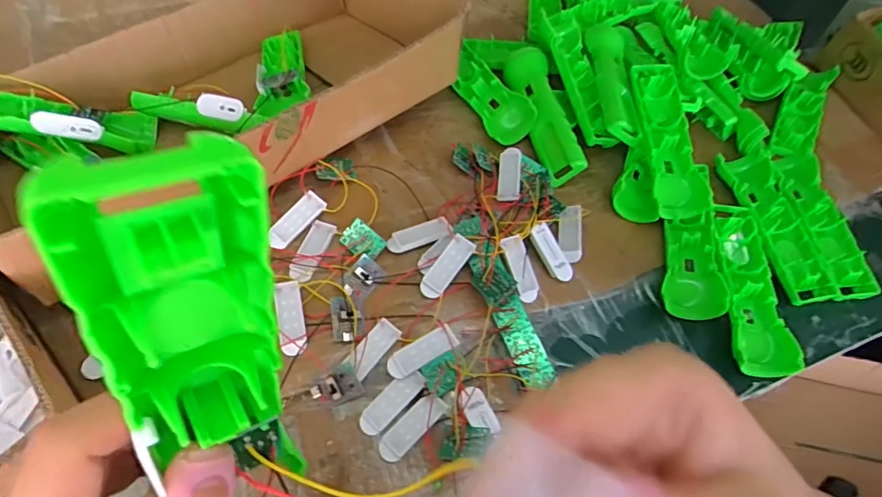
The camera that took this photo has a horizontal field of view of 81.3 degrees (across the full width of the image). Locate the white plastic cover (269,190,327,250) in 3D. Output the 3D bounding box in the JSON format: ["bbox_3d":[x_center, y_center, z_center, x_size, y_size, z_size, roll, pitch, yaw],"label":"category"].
[{"bbox_3d":[-0.125,-0.025,0.441,0.020,0.013,0.057,35,61,17],"label":"white plastic cover"}]

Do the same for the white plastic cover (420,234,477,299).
[{"bbox_3d":[0.005,0.015,0.430,0.021,0.006,0.059,33,75,17],"label":"white plastic cover"}]

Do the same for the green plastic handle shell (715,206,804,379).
[{"bbox_3d":[0.268,0.026,0.451,0.043,0.020,0.166,9,57,0],"label":"green plastic handle shell"}]

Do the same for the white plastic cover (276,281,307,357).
[{"bbox_3d":[-0.116,0.053,0.398,0.019,0.009,0.059,-9,58,-11],"label":"white plastic cover"}]

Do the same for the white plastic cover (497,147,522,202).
[{"bbox_3d":[0.066,-0.071,0.493,0.021,0.008,0.055,6,75,-1],"label":"white plastic cover"}]

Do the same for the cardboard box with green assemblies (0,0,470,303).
[{"bbox_3d":[-0.163,-0.169,0.489,0.356,0.101,0.215,-35,66,-24],"label":"cardboard box with green assemblies"}]

